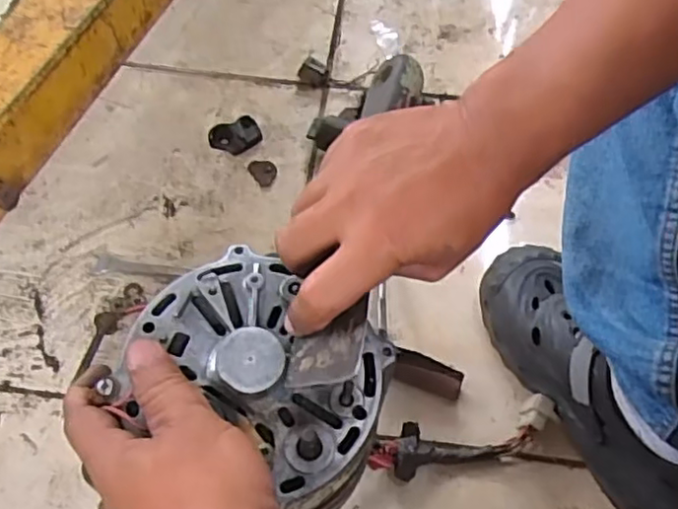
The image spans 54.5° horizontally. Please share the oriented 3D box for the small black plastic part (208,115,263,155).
[{"bbox_3d":[-0.114,-0.131,0.720,0.057,0.011,0.041,-15,61,-12],"label":"small black plastic part"}]

